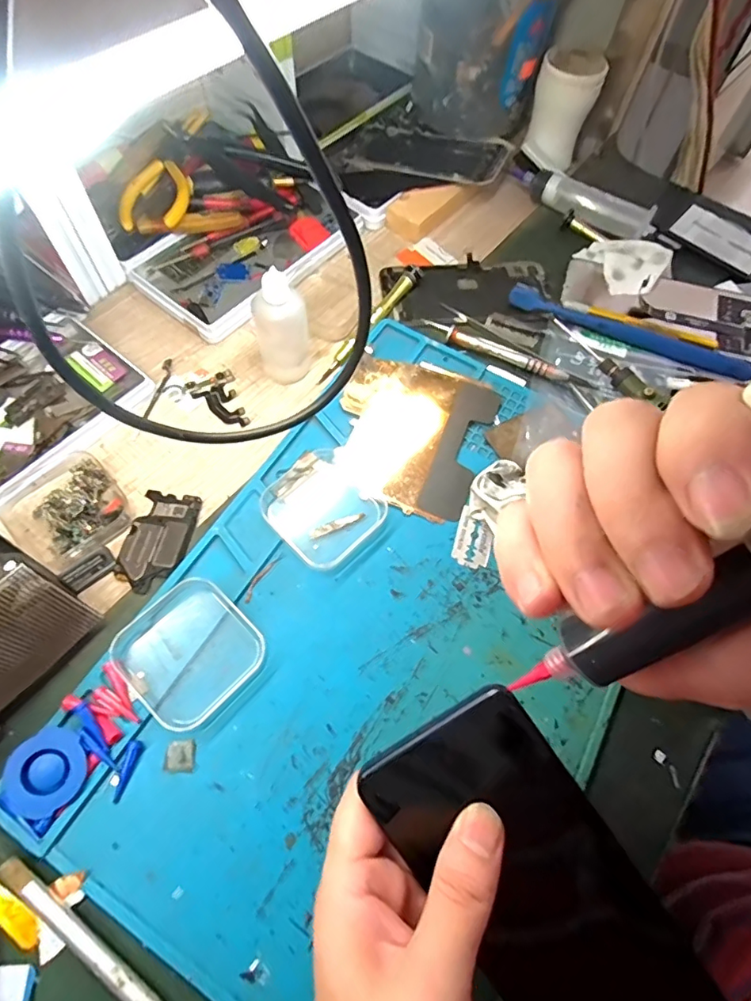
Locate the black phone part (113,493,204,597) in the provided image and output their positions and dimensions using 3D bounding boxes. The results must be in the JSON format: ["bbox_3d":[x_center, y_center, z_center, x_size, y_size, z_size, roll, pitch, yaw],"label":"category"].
[{"bbox_3d":[-0.132,0.023,0.310,0.037,0.004,0.063,13,64,3],"label":"black phone part"}]

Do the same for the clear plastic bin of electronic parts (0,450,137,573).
[{"bbox_3d":[-0.189,0.004,0.308,0.064,0.019,0.060,-38,72,-19],"label":"clear plastic bin of electronic parts"}]

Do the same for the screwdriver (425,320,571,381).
[{"bbox_3d":[0.088,-0.111,0.383,0.112,0.009,0.013,27,66,10],"label":"screwdriver"}]

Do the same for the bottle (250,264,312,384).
[{"bbox_3d":[-0.062,-0.114,0.343,0.032,0.074,0.033,-7,65,-6],"label":"bottle"}]

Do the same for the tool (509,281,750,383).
[{"bbox_3d":[0.192,-0.126,0.391,0.185,0.012,0.019,24,65,8],"label":"tool"}]

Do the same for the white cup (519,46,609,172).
[{"bbox_3d":[0.165,-0.349,0.460,0.052,0.078,0.052,1,64,-2],"label":"white cup"}]

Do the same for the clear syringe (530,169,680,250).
[{"bbox_3d":[0.199,-0.254,0.450,0.132,0.019,0.032,31,67,12],"label":"clear syringe"}]

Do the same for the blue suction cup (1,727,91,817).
[{"bbox_3d":[-0.156,0.129,0.246,0.033,0.008,0.036,40,69,-4],"label":"blue suction cup"}]

